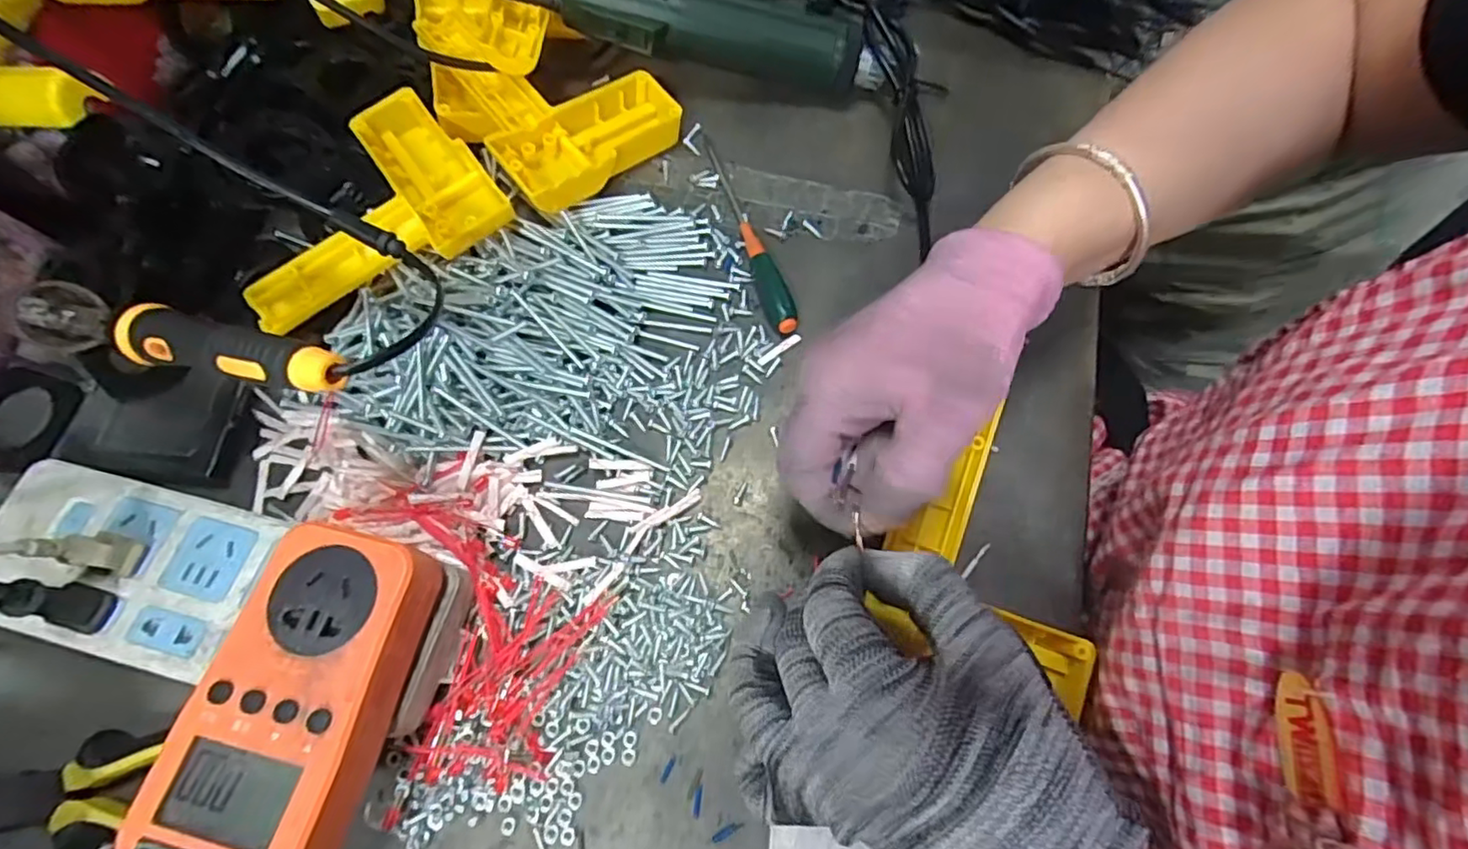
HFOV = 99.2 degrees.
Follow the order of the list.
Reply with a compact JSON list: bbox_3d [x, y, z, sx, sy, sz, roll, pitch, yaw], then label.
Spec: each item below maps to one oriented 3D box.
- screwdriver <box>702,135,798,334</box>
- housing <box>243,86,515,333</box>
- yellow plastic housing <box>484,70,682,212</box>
[{"bbox_3d":[0.009,-0.121,0.378,0.014,0.018,0.149,-16,72,-6],"label":"screwdriver"},{"bbox_3d":[-0.217,-0.123,0.362,0.145,0.024,0.116,-34,74,-11],"label":"housing"},{"bbox_3d":[-0.089,-0.174,0.387,0.055,0.033,0.113,43,65,11],"label":"yellow plastic housing"}]

